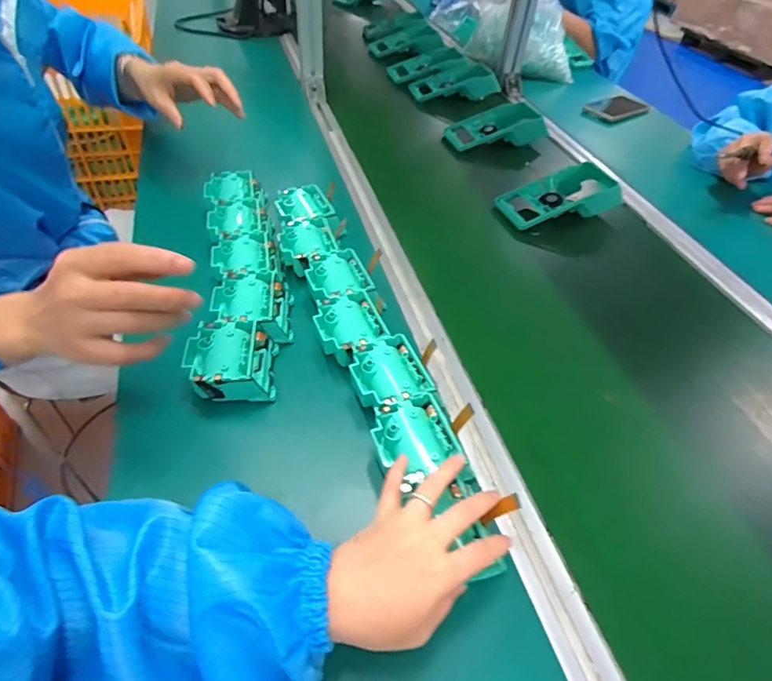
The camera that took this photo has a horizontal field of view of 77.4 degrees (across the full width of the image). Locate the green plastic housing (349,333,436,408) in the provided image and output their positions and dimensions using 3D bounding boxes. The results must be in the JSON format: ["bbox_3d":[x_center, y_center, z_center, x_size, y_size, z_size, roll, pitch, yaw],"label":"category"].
[{"bbox_3d":[0.004,0.040,0.466,0.068,0.042,0.073,-15,51,-17],"label":"green plastic housing"}]

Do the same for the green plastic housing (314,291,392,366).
[{"bbox_3d":[-0.036,-0.009,0.505,0.068,0.037,0.076,-26,55,-25],"label":"green plastic housing"}]

